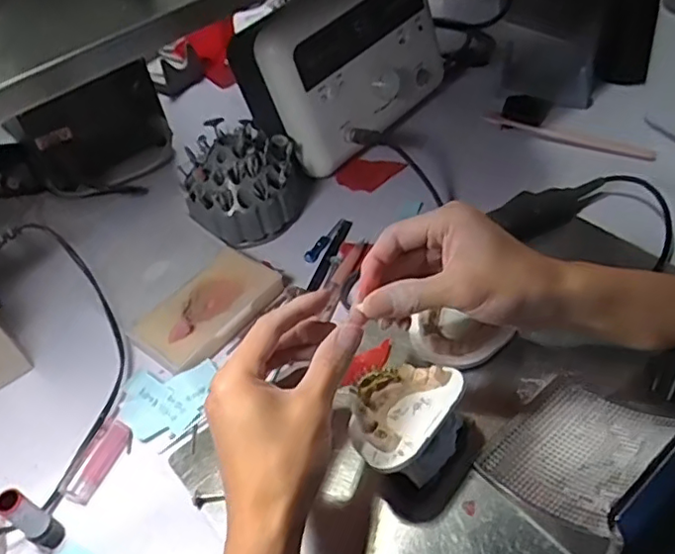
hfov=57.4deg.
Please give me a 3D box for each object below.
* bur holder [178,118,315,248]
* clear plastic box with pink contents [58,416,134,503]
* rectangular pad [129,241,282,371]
[{"bbox_3d":[-0.086,-0.094,0.572,0.094,0.083,0.110,24,56,27],"label":"bur holder"},{"bbox_3d":[-0.170,0.129,0.439,0.019,0.014,0.061,12,51,18],"label":"clear plastic box with pink contents"},{"bbox_3d":[-0.108,0.023,0.515,0.078,0.013,0.120,29,57,29],"label":"rectangular pad"}]

